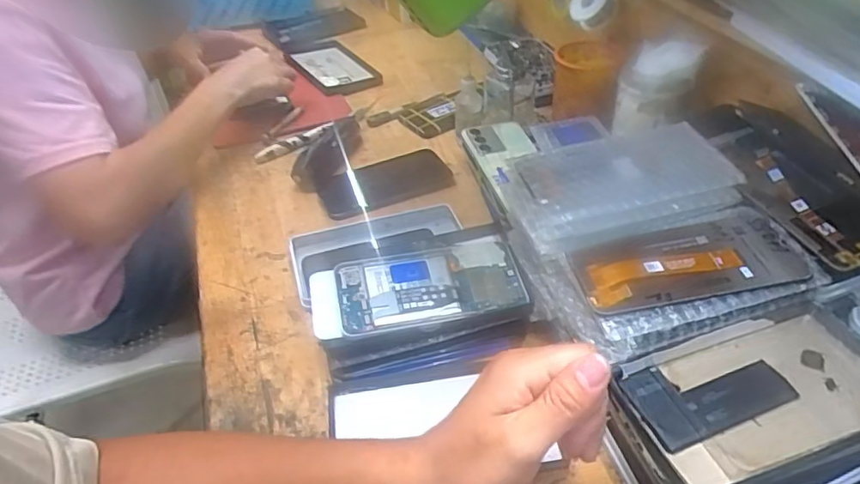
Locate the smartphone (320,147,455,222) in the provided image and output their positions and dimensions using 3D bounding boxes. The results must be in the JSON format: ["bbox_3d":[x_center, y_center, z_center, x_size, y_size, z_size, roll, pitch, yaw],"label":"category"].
[{"bbox_3d":[-0.052,-0.073,0.713,0.162,0.011,0.088,-18,43,-16],"label":"smartphone"}]

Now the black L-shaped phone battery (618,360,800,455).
[{"bbox_3d":[0.187,0.101,0.395,0.101,0.006,0.058,-16,43,-14],"label":"black L-shaped phone battery"}]

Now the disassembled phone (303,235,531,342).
[{"bbox_3d":[-0.012,0.038,0.513,0.182,0.011,0.081,-10,56,-9],"label":"disassembled phone"}]

